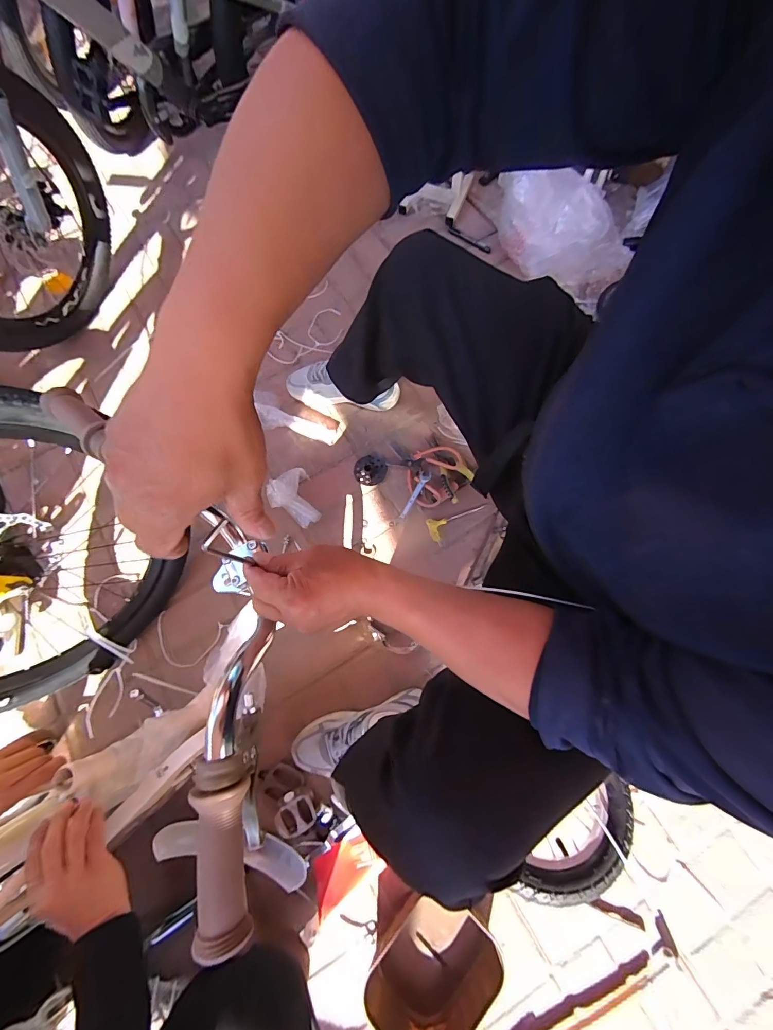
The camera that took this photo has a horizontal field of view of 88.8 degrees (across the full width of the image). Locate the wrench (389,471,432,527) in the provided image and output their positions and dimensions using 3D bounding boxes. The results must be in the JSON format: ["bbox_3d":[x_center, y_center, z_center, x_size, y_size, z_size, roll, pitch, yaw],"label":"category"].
[{"bbox_3d":[0.054,-0.035,0.898,0.026,0.007,0.149,31,87,20],"label":"wrench"}]

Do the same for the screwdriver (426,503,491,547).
[{"bbox_3d":[0.169,0.024,0.897,0.146,0.011,0.065,-15,73,-4],"label":"screwdriver"}]

